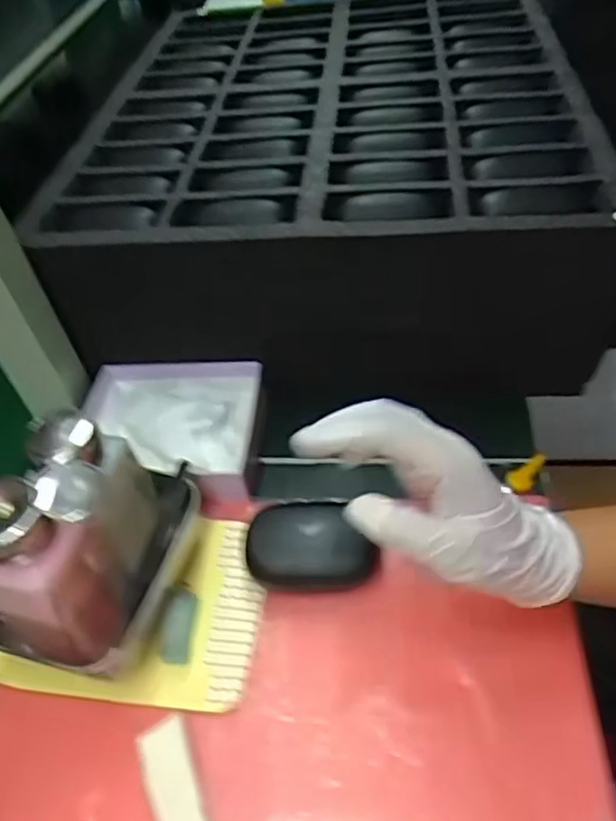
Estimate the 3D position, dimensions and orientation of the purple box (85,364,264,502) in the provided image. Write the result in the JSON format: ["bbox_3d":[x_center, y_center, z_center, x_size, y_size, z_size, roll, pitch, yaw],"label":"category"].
[{"bbox_3d":[-0.104,0.015,0.485,0.136,0.040,0.124,-1,47,6],"label":"purple box"}]

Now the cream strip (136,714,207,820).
[{"bbox_3d":[-0.070,0.198,0.334,0.024,0.007,0.069,-21,48,-12],"label":"cream strip"}]

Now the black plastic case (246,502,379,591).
[{"bbox_3d":[0.002,0.083,0.405,0.078,0.023,0.052,-5,46,3],"label":"black plastic case"}]

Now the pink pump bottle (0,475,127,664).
[{"bbox_3d":[-0.139,0.094,0.350,0.053,0.137,0.058,9,48,15],"label":"pink pump bottle"}]

